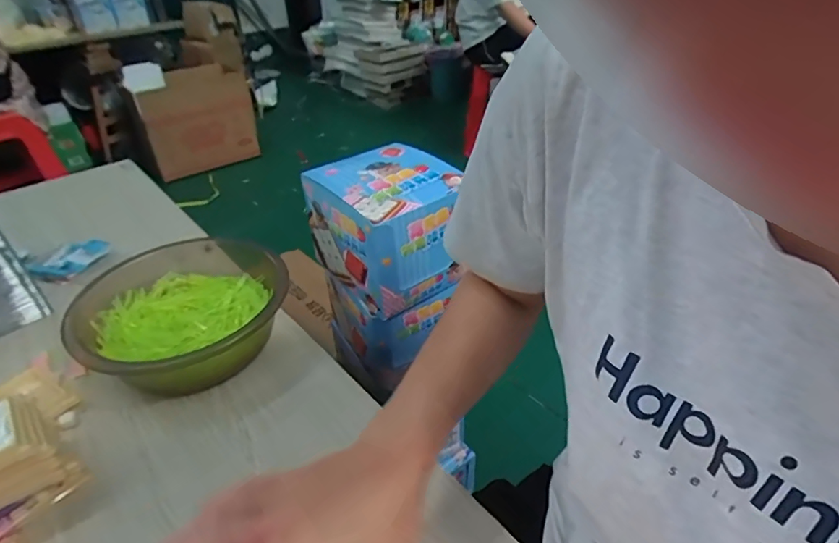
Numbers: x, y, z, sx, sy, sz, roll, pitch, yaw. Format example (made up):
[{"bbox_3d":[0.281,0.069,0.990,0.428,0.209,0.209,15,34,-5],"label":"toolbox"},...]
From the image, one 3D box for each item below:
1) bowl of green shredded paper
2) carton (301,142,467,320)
[{"bbox_3d":[-0.258,0.057,0.567,0.211,0.086,0.201,-1,35,1],"label":"bowl of green shredded paper"},{"bbox_3d":[-0.041,-0.061,0.639,0.149,0.131,0.176,-24,41,-30],"label":"carton"}]

